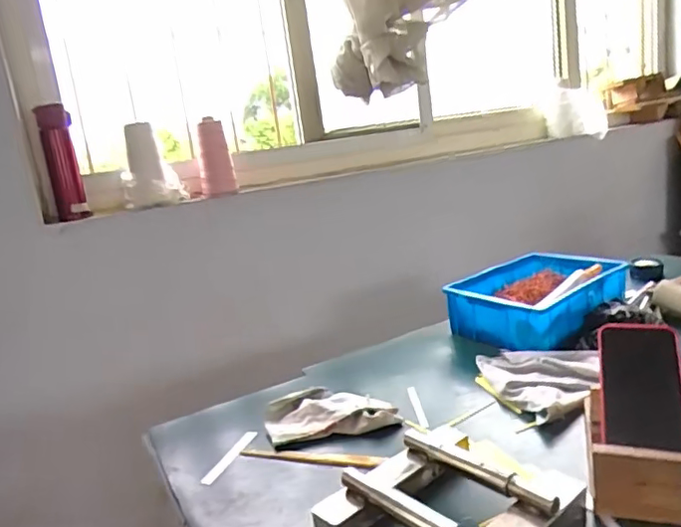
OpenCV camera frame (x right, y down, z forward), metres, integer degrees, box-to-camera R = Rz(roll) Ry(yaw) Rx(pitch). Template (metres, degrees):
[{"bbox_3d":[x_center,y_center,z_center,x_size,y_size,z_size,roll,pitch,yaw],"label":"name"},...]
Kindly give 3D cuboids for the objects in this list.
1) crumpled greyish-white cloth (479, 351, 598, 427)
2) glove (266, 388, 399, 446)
[{"bbox_3d":[0.259,0.169,0.776,0.173,0.036,0.191,-1,14,29],"label":"crumpled greyish-white cloth"},{"bbox_3d":[-0.012,0.199,0.757,0.168,0.030,0.093,-8,12,-3],"label":"glove"}]

